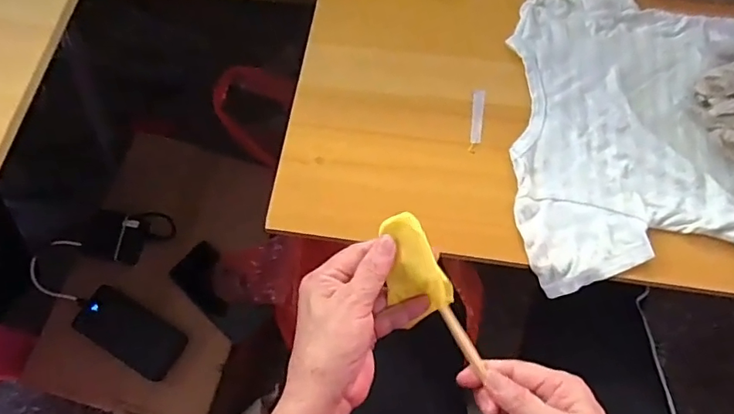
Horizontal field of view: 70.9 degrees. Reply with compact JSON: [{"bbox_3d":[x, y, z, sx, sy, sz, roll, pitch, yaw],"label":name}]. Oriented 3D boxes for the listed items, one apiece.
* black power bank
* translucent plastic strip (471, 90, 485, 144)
[{"bbox_3d":[-0.340,0.179,0.740,0.161,0.012,0.079,28,72,11],"label":"black power bank"},{"bbox_3d":[0.108,-0.088,0.500,0.011,0.005,0.055,6,70,3],"label":"translucent plastic strip"}]

